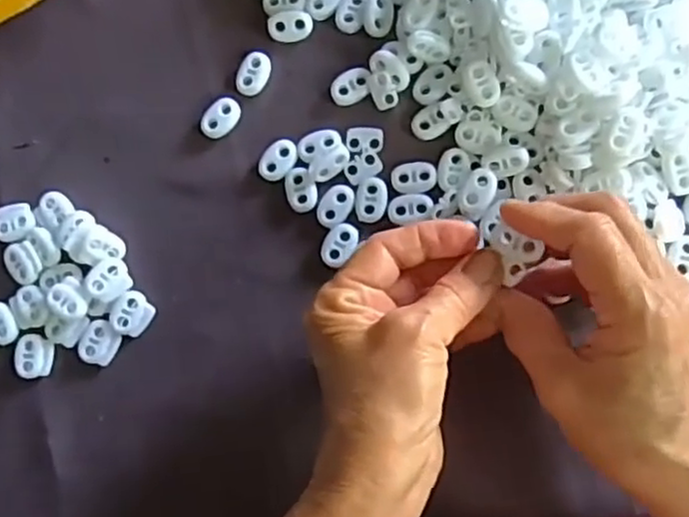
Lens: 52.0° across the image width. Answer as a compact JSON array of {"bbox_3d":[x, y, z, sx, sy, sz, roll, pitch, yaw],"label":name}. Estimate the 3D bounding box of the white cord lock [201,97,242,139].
[{"bbox_3d":[-0.063,-0.073,0.363,0.015,0.004,0.023,32,88,9],"label":"white cord lock"}]

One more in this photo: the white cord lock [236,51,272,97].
[{"bbox_3d":[-0.047,-0.095,0.363,0.014,0.004,0.023,27,87,8],"label":"white cord lock"}]

